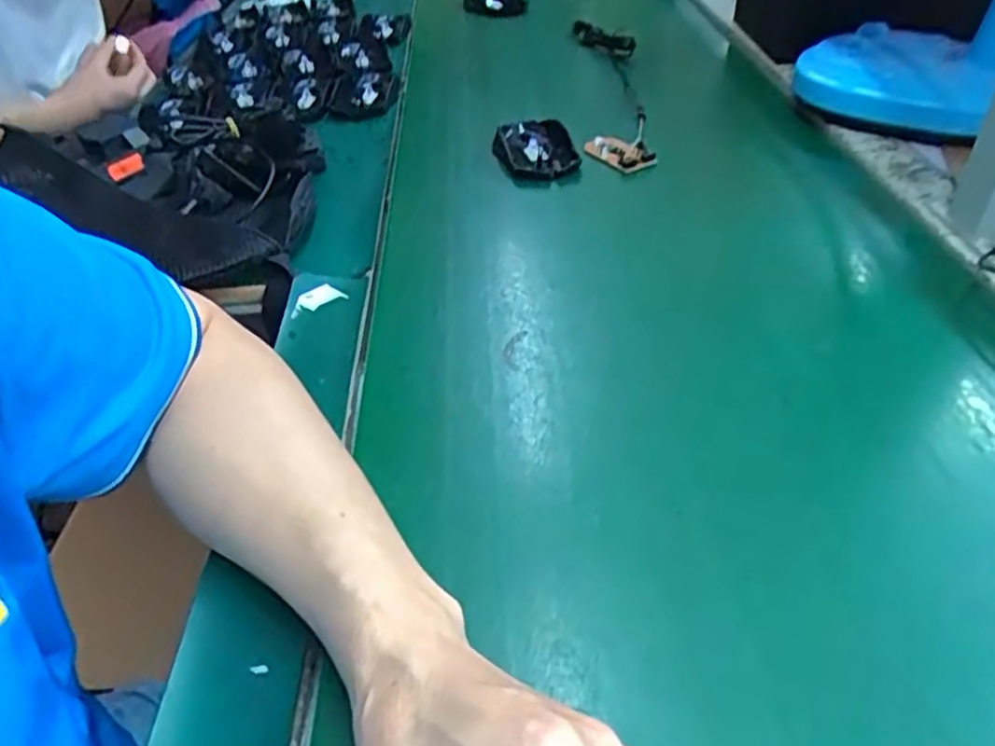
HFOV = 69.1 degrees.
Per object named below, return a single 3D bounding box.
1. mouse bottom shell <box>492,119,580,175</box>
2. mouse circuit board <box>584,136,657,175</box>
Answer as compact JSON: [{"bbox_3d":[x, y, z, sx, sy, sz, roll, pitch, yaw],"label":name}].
[{"bbox_3d":[0.031,-0.208,0.663,0.066,0.019,0.107,-7,41,-3],"label":"mouse bottom shell"},{"bbox_3d":[0.112,-0.196,0.647,0.072,0.018,0.026,31,52,34],"label":"mouse circuit board"}]

